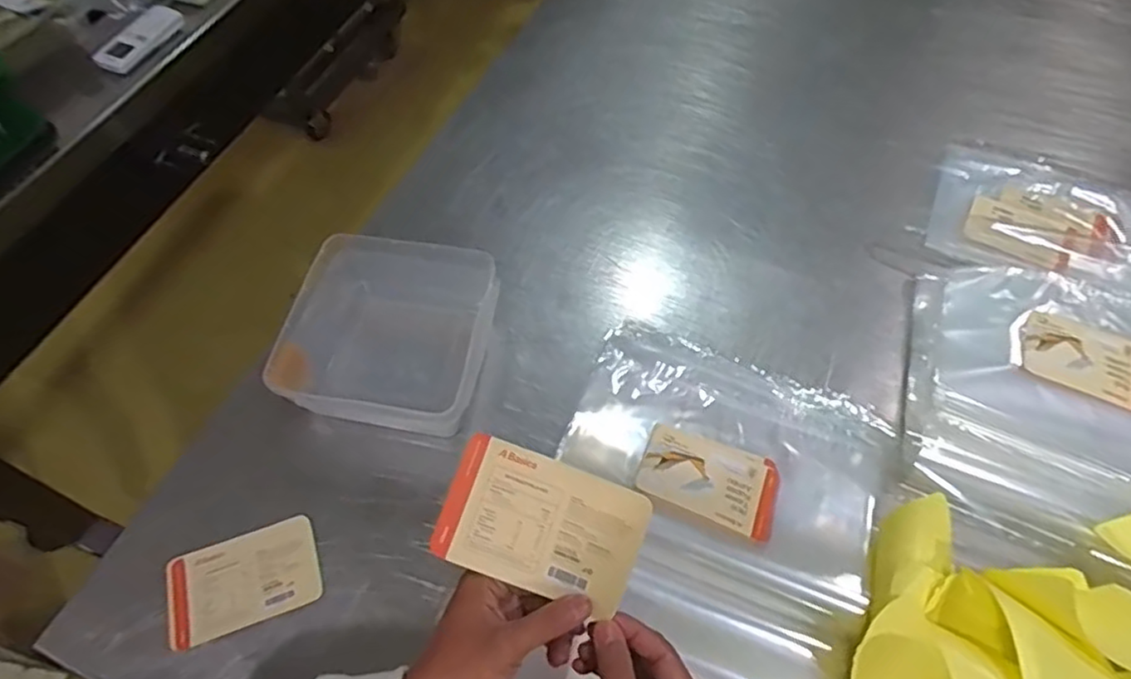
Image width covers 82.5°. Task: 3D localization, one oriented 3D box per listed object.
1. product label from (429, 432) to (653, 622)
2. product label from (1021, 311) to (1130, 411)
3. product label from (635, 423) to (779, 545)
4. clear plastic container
[{"bbox_3d":[-0.016,0.122,0.422,0.126,0.011,0.085,19,85,9],"label":"product label"},{"bbox_3d":[0.579,0.020,0.714,0.131,0.010,0.089,22,63,14],"label":"product label"},{"bbox_3d":[0.145,0.140,0.649,0.133,0.008,0.093,18,46,12],"label":"product label"},{"bbox_3d":[-0.190,0.001,0.709,0.212,0.096,0.203,9,57,4],"label":"clear plastic container"}]

